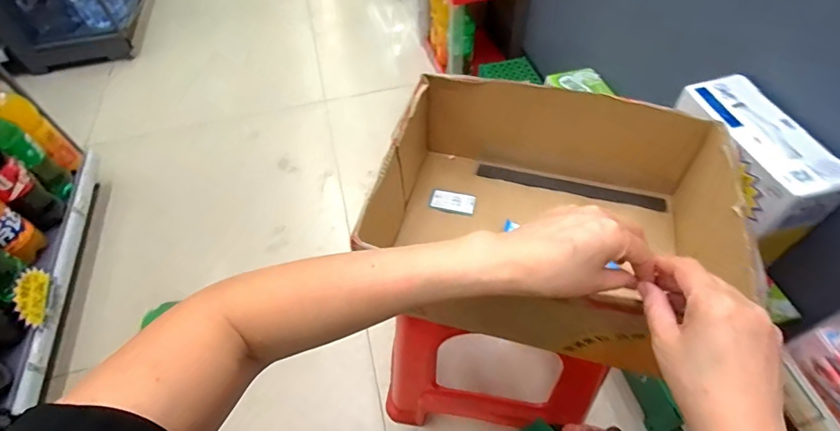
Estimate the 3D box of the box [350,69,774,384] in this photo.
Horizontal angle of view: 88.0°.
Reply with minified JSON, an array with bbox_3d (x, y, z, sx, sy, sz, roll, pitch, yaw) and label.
[{"bbox_3d":[0.145,-0.001,0.524,0.383,0.155,0.285,13,55,12],"label":"box"}]

